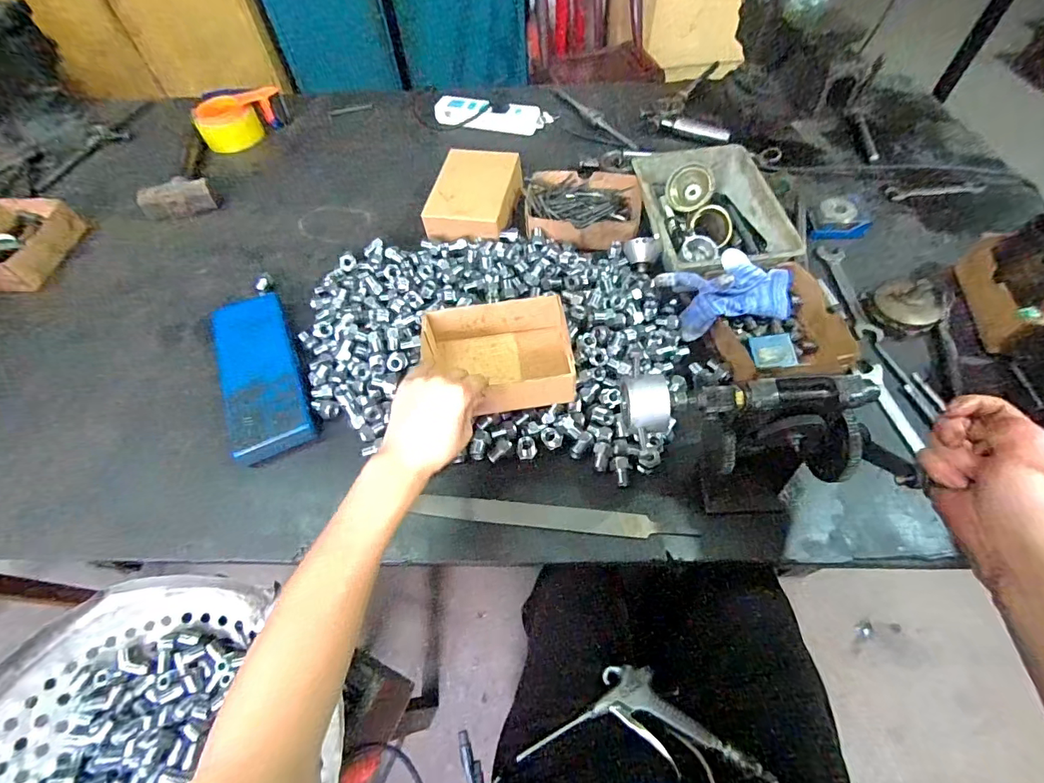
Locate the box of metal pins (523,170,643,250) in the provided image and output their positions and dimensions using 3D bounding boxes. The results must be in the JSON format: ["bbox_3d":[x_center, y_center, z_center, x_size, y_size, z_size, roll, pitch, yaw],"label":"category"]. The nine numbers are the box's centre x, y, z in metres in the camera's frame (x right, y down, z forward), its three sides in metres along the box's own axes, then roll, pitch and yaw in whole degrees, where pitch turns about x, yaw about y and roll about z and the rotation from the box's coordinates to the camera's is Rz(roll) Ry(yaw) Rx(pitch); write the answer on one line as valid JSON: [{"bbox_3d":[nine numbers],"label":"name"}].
[{"bbox_3d":[0.096,-0.283,0.713,0.177,0.045,0.142,2,57,5],"label":"box of metal pins"}]

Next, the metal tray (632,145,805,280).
[{"bbox_3d":[0.266,-0.260,0.674,0.167,0.065,0.256,-5,57,0],"label":"metal tray"}]

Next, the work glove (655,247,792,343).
[{"bbox_3d":[0.261,-0.123,0.570,0.165,0.076,0.075,-6,57,0],"label":"work glove"}]

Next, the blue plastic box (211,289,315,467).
[{"bbox_3d":[-0.324,-0.027,0.570,0.086,0.024,0.237,-24,59,-12],"label":"blue plastic box"}]

